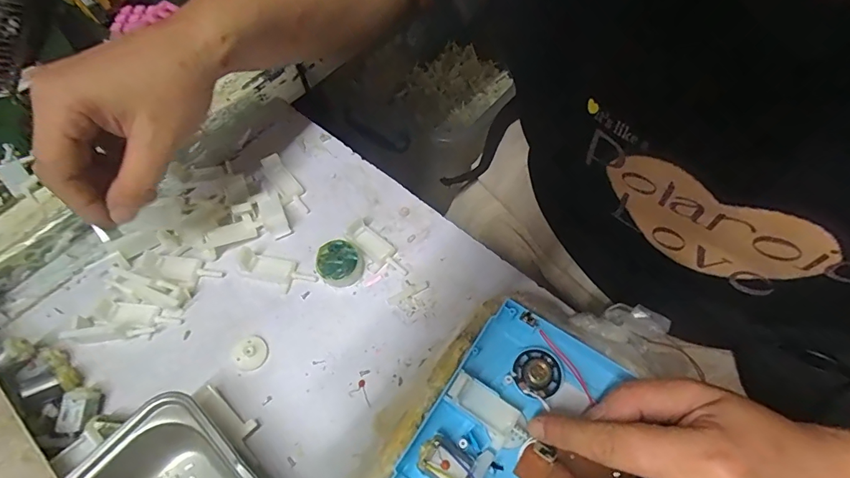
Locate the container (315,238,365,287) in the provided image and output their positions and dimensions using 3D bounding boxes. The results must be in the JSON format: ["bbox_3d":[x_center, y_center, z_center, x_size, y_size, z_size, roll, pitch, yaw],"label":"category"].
[{"bbox_3d":[-0.065,0.018,0.332,0.033,0.017,0.034,0,61,1],"label":"container"}]

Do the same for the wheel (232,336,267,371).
[{"bbox_3d":[-0.121,0.079,0.307,0.021,0.008,0.023,0,61,1],"label":"wheel"}]

